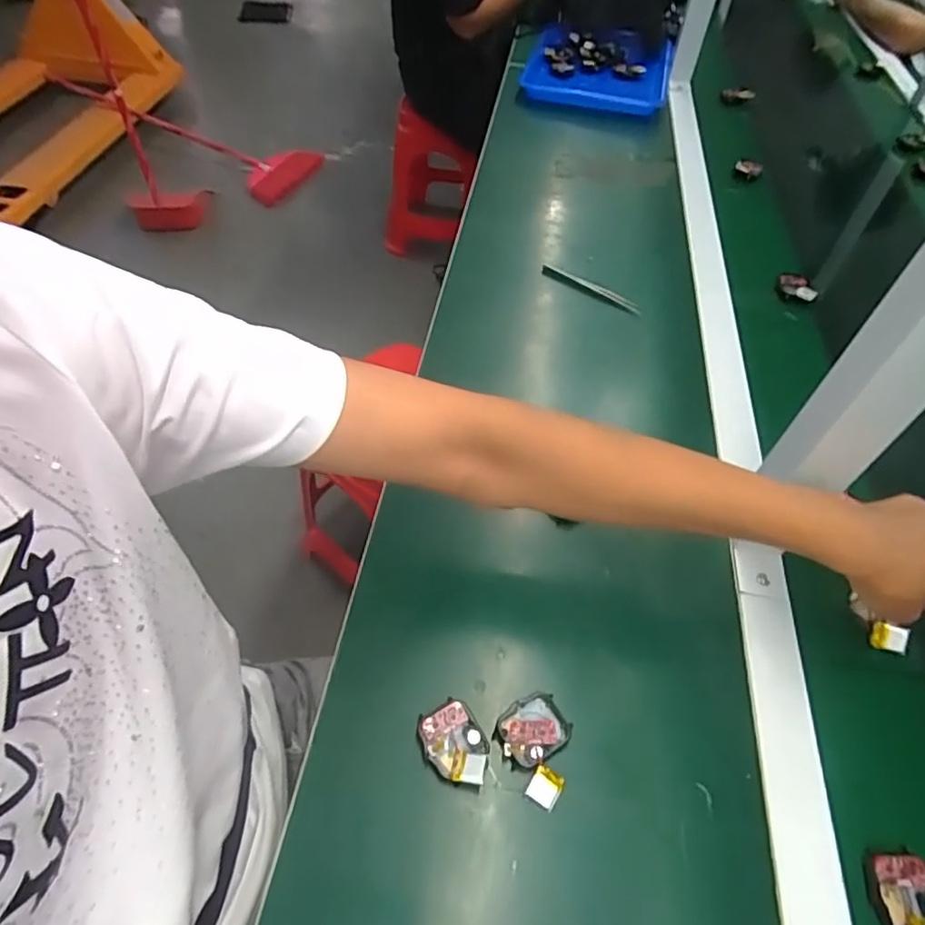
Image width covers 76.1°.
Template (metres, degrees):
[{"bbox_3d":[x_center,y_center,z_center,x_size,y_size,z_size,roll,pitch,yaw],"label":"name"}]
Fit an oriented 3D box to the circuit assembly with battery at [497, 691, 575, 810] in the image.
[{"bbox_3d":[0.053,0.188,0.391,0.045,0.007,0.062,-22,57,-18],"label":"circuit assembly with battery"}]

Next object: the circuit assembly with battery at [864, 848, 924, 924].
[{"bbox_3d":[0.264,0.261,0.346,0.039,0.014,0.054,1,53,-2],"label":"circuit assembly with battery"}]

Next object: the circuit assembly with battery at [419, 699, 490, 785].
[{"bbox_3d":[-0.003,0.187,0.392,0.039,0.021,0.052,-29,60,-22],"label":"circuit assembly with battery"}]

